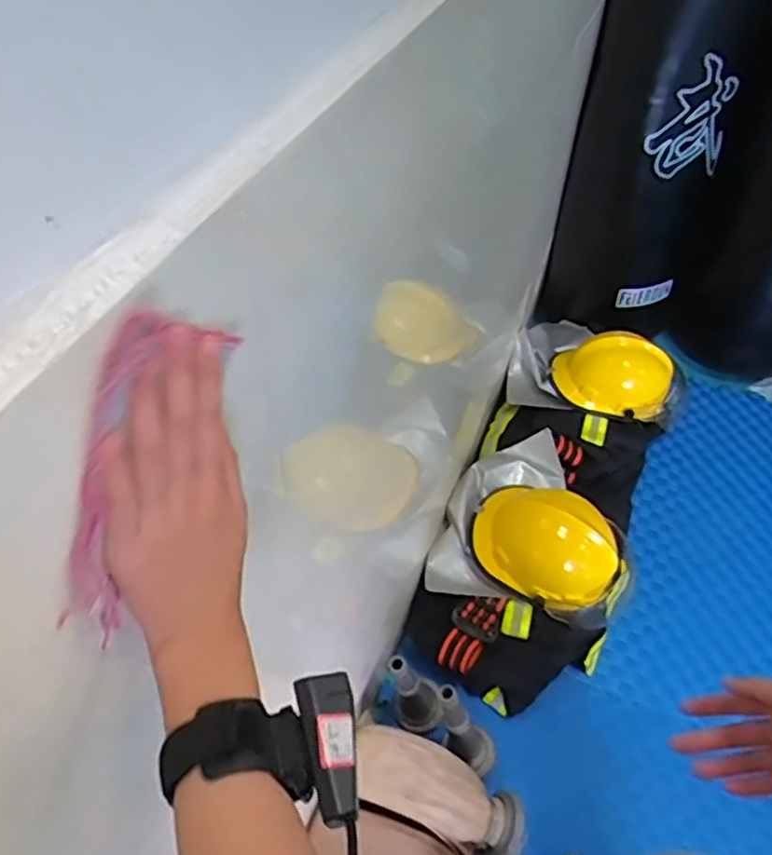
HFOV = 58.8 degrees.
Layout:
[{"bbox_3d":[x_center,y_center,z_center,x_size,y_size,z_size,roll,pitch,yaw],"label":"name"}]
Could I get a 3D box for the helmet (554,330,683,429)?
[{"bbox_3d":[0.597,-0.147,1.737,0.335,0.185,0.211,14,50,11],"label":"helmet"}]

